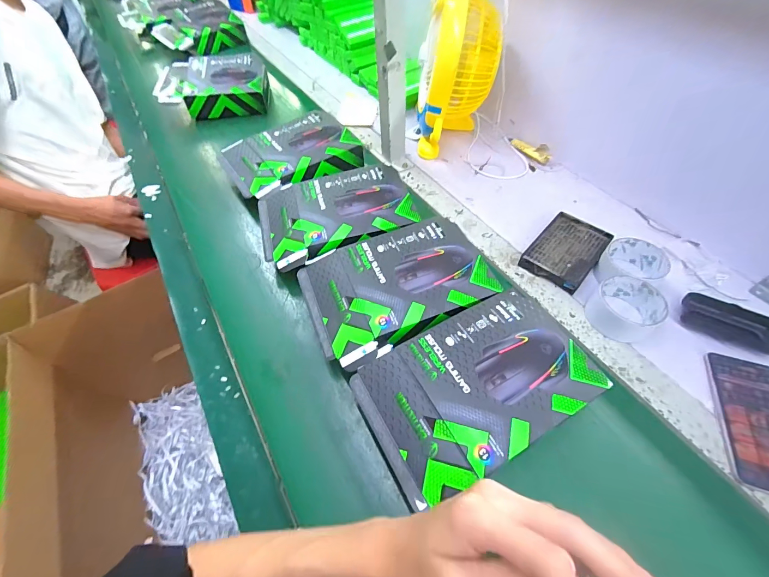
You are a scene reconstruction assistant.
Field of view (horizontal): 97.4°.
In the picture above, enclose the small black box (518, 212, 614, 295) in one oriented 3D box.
[{"bbox_3d":[0.290,-0.061,0.538,0.092,0.025,0.140,35,63,23],"label":"small black box"}]

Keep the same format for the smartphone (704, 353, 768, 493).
[{"bbox_3d":[0.434,0.150,0.393,0.080,0.009,0.164,17,57,13],"label":"smartphone"}]

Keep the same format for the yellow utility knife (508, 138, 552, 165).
[{"bbox_3d":[0.302,-0.298,0.702,0.022,0.031,0.105,-26,58,-16],"label":"yellow utility knife"}]

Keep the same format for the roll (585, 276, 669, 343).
[{"bbox_3d":[0.332,0.026,0.464,0.081,0.041,0.078,-1,55,1],"label":"roll"}]

